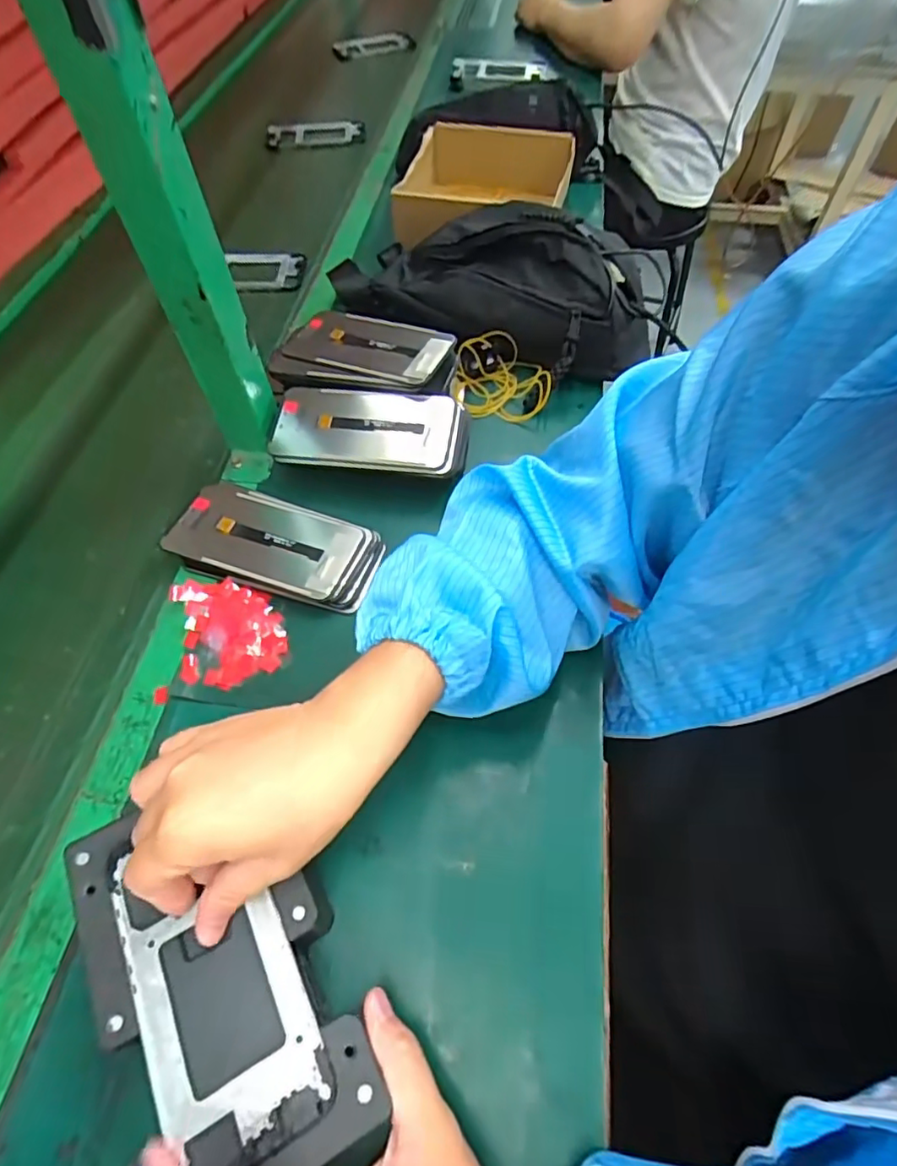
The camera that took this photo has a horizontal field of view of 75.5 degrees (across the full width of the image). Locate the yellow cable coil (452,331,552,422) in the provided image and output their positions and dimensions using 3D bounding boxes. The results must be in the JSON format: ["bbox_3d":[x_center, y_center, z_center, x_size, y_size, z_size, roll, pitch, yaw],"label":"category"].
[{"bbox_3d":[0.052,-0.203,0.570,0.091,0.037,0.087,2,57,2],"label":"yellow cable coil"}]

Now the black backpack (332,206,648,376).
[{"bbox_3d":[0.045,-0.308,0.583,0.329,0.092,0.150,26,61,16],"label":"black backpack"}]

